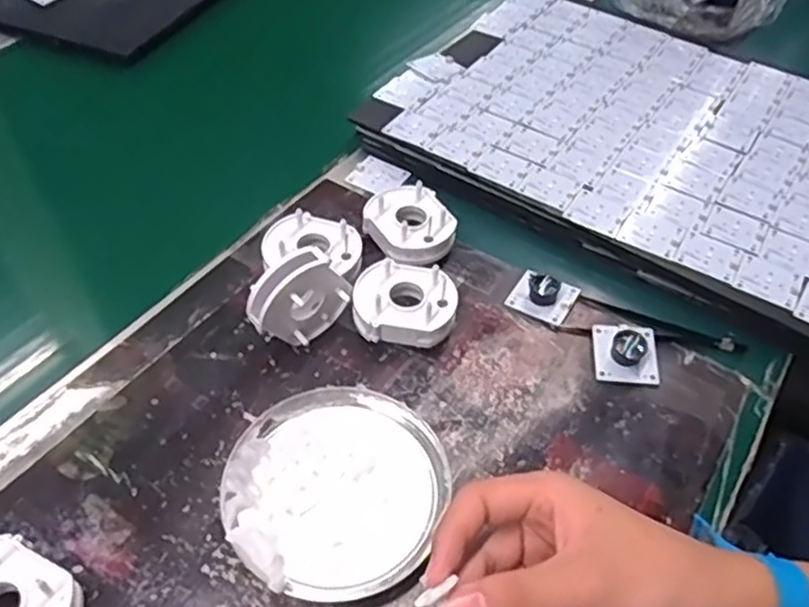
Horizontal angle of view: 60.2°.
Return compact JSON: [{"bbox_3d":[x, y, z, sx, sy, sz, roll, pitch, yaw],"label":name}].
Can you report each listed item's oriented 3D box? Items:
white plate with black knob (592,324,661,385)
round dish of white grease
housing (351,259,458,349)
[{"bbox_3d":[0.153,0.032,0.478,0.042,0.019,0.042,5,49,1],"label":"white plate with black knob"},{"bbox_3d":[-0.041,0.103,0.405,0.121,0.021,0.128,2,49,-2],"label":"round dish of white grease"},{"bbox_3d":[0.000,0.003,0.486,0.070,0.033,0.056,7,49,3],"label":"housing"}]

